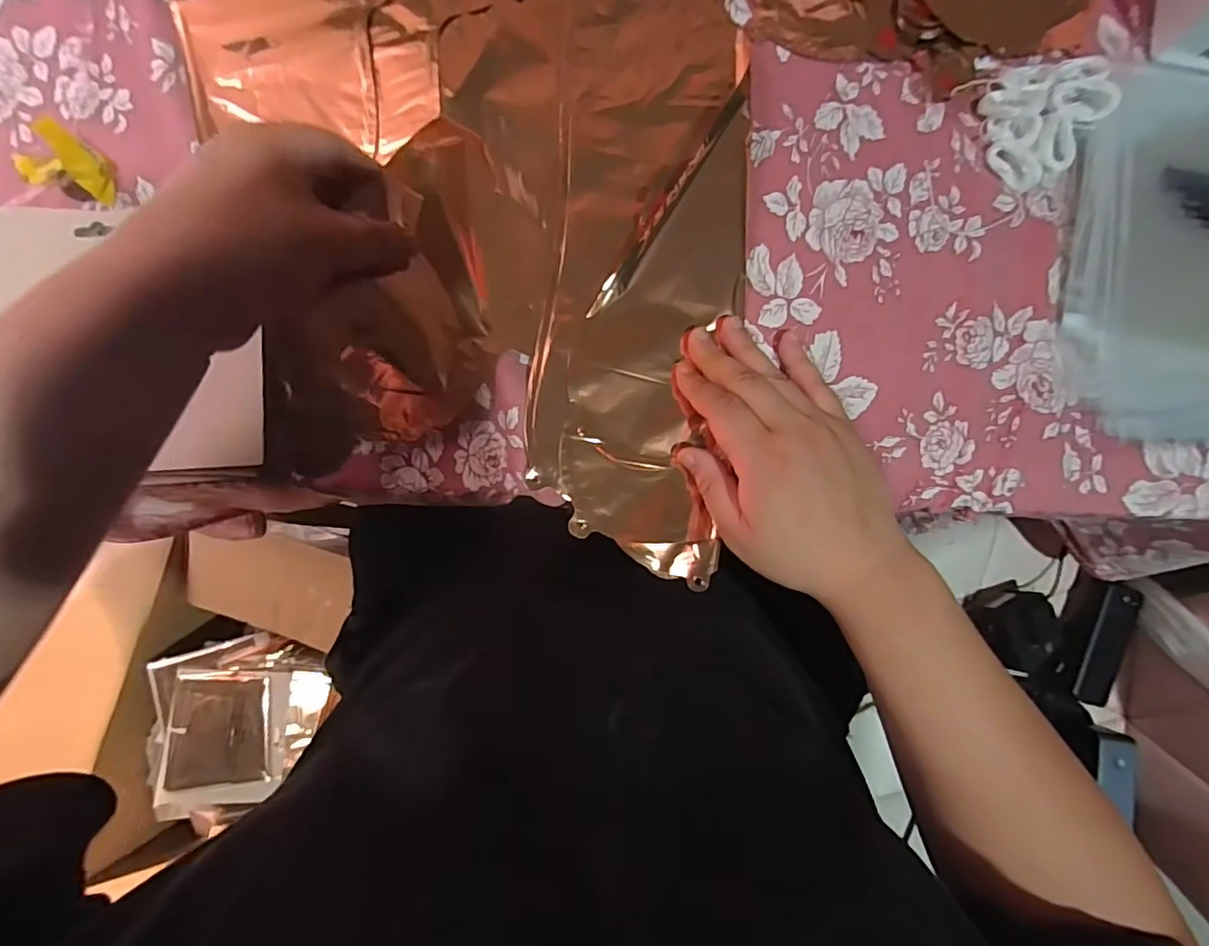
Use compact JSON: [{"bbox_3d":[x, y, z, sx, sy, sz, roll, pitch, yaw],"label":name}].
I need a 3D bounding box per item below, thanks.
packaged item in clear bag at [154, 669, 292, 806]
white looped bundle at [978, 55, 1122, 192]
[{"bbox_3d":[-0.581,0.402,0.852,0.170,0.020,0.185,3,72,-12],"label":"packaged item in clear bag"},{"bbox_3d":[0.307,-0.252,0.384,0.101,0.021,0.073,-42,89,-4],"label":"white looped bundle"}]

